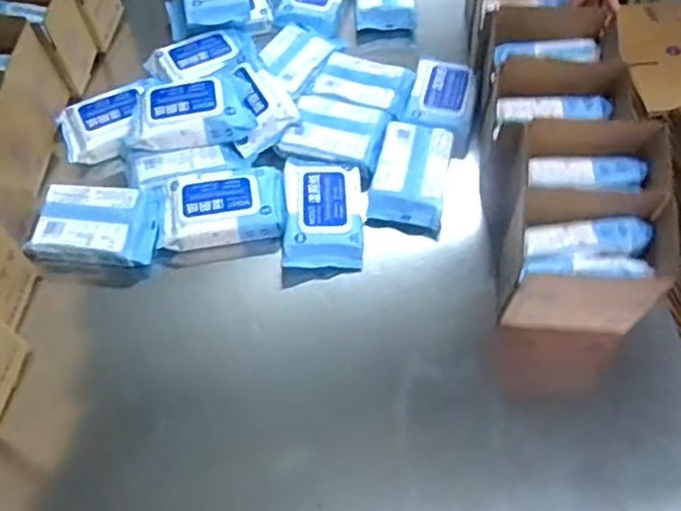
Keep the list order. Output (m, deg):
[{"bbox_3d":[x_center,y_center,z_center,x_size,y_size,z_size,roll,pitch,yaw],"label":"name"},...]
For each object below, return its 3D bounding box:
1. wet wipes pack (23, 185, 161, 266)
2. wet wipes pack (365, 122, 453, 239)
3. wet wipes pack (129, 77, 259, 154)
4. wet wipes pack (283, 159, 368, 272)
[{"bbox_3d":[-0.320,-0.042,0.866,0.156,0.040,0.111,4,57,4],"label":"wet wipes pack"},{"bbox_3d":[0.101,-0.115,0.930,0.106,0.054,0.169,9,57,7],"label":"wet wipes pack"},{"bbox_3d":[-0.209,-0.197,0.926,0.173,0.048,0.107,-6,56,-3],"label":"wet wipes pack"},{"bbox_3d":[-0.021,-0.063,0.884,0.116,0.038,0.177,-2,56,0],"label":"wet wipes pack"}]

